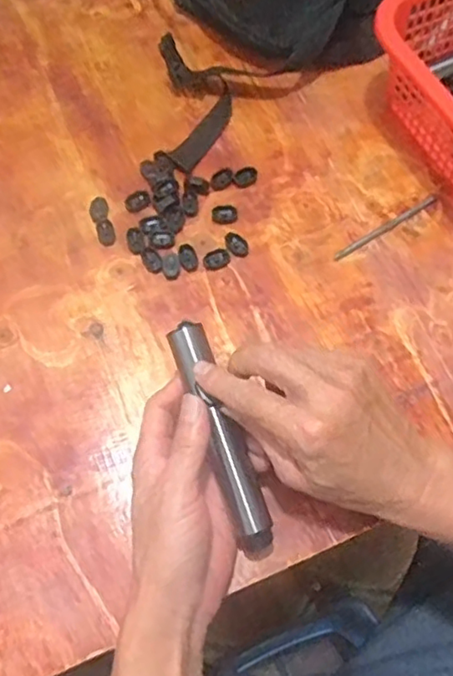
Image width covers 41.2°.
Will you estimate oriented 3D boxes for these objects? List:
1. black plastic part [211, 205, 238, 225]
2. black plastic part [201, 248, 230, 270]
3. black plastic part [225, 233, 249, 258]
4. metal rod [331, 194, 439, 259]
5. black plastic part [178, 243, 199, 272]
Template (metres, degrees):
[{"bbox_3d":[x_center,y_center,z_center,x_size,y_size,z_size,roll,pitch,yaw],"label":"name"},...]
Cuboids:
[{"bbox_3d":[-0.002,-0.106,0.512,0.021,0.006,0.017,-18,70,-9],"label":"black plastic part"},{"bbox_3d":[-0.008,-0.066,0.494,0.023,0.007,0.016,-15,70,-8],"label":"black plastic part"},{"bbox_3d":[0.009,-0.078,0.502,0.016,0.005,0.024,-28,72,-12],"label":"black plastic part"},{"bbox_3d":[0.136,-0.095,0.509,0.109,0.005,0.006,-32,73,-13],"label":"metal rod"},{"bbox_3d":[-0.031,-0.067,0.493,0.015,0.006,0.023,-12,69,-7],"label":"black plastic part"}]

